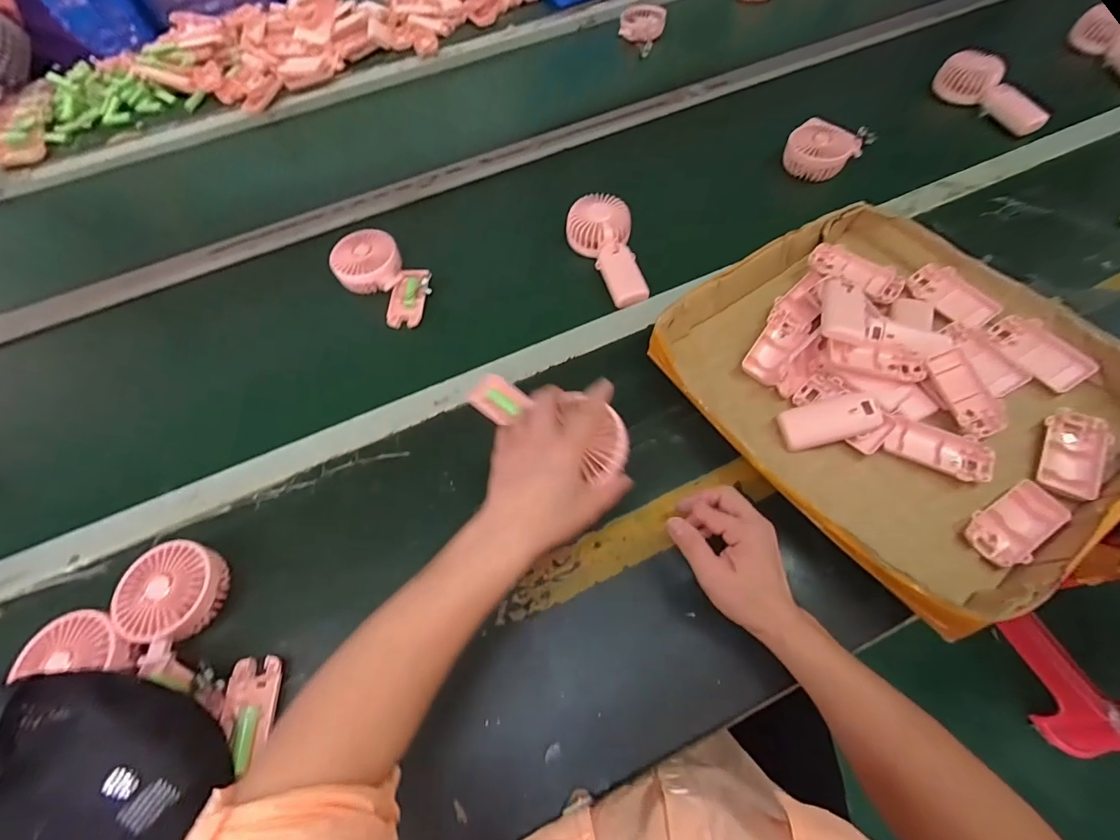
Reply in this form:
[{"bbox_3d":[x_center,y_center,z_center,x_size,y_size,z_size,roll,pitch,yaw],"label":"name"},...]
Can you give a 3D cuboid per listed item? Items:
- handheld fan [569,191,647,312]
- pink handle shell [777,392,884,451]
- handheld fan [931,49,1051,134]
[{"bbox_3d":[0.065,-0.227,0.643,0.086,0.054,0.171,-13,63,-2],"label":"handheld fan"},{"bbox_3d":[0.282,-0.001,0.503,0.096,0.012,0.045,-19,63,13],"label":"pink handle shell"},{"bbox_3d":[0.672,-0.509,0.750,0.060,0.065,0.179,-27,66,-12],"label":"handheld fan"}]

